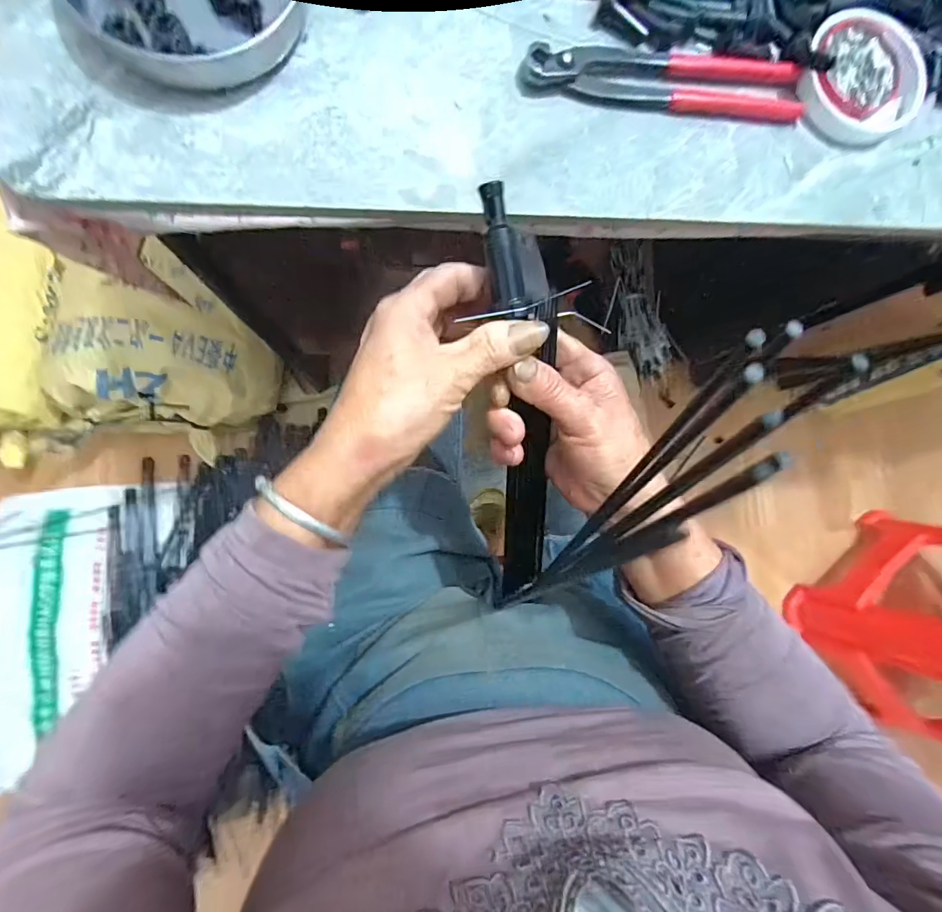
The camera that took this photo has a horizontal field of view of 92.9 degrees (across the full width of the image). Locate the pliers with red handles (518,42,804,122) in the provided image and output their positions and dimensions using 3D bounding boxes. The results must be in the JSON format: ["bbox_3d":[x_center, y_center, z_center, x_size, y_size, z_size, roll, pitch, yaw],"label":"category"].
[{"bbox_3d":[0.134,-0.263,0.309,0.198,0.017,0.050,-3,86,-6],"label":"pliers with red handles"}]

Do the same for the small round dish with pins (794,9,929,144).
[{"bbox_3d":[0.280,-0.272,0.322,0.093,0.014,0.088,0,85,-6],"label":"small round dish with pins"}]

